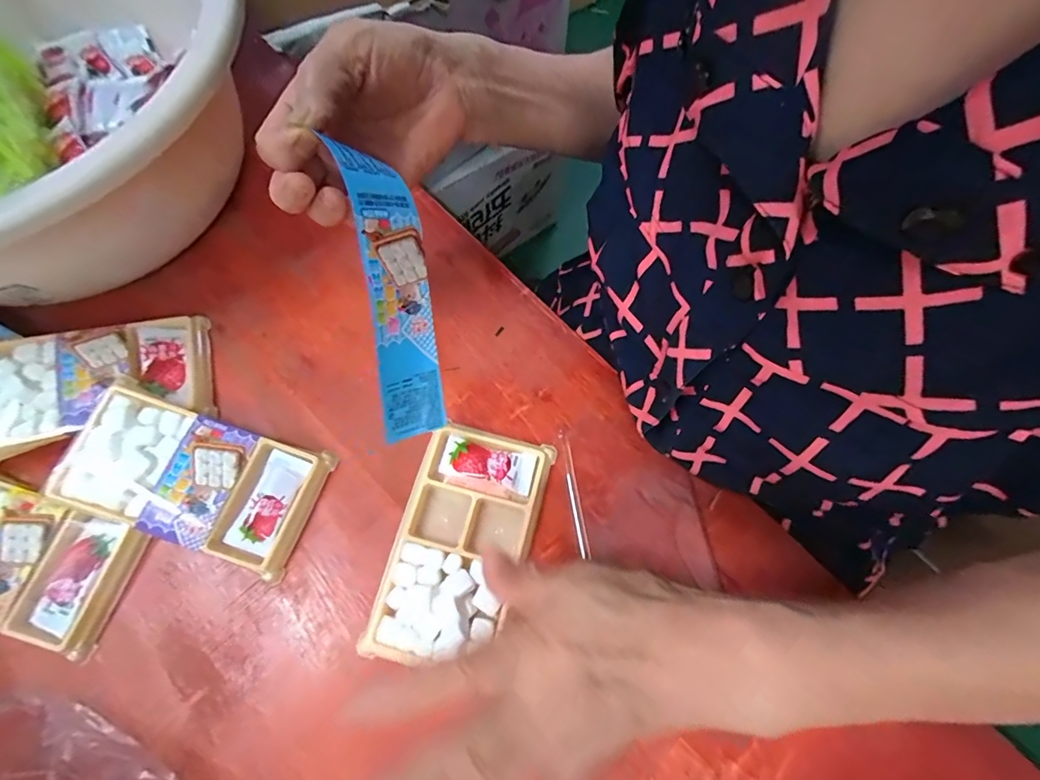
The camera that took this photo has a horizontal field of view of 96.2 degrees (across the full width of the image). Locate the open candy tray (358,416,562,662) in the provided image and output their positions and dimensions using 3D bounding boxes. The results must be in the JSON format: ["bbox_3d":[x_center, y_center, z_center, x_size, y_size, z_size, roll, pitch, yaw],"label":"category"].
[{"bbox_3d":[-0.035,0.087,0.273,0.074,0.016,0.134,18,69,5],"label":"open candy tray"}]

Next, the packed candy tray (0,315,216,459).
[{"bbox_3d":[-0.277,-0.005,0.296,0.144,0.024,0.073,-14,70,-7],"label":"packed candy tray"}]

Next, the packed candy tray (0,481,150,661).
[{"bbox_3d":[-0.292,0.093,0.265,0.136,0.015,0.069,16,69,4],"label":"packed candy tray"}]

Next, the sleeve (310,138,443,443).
[{"bbox_3d":[-0.061,-0.043,0.235,0.009,0.137,0.036,12,25,40],"label":"sleeve"}]

